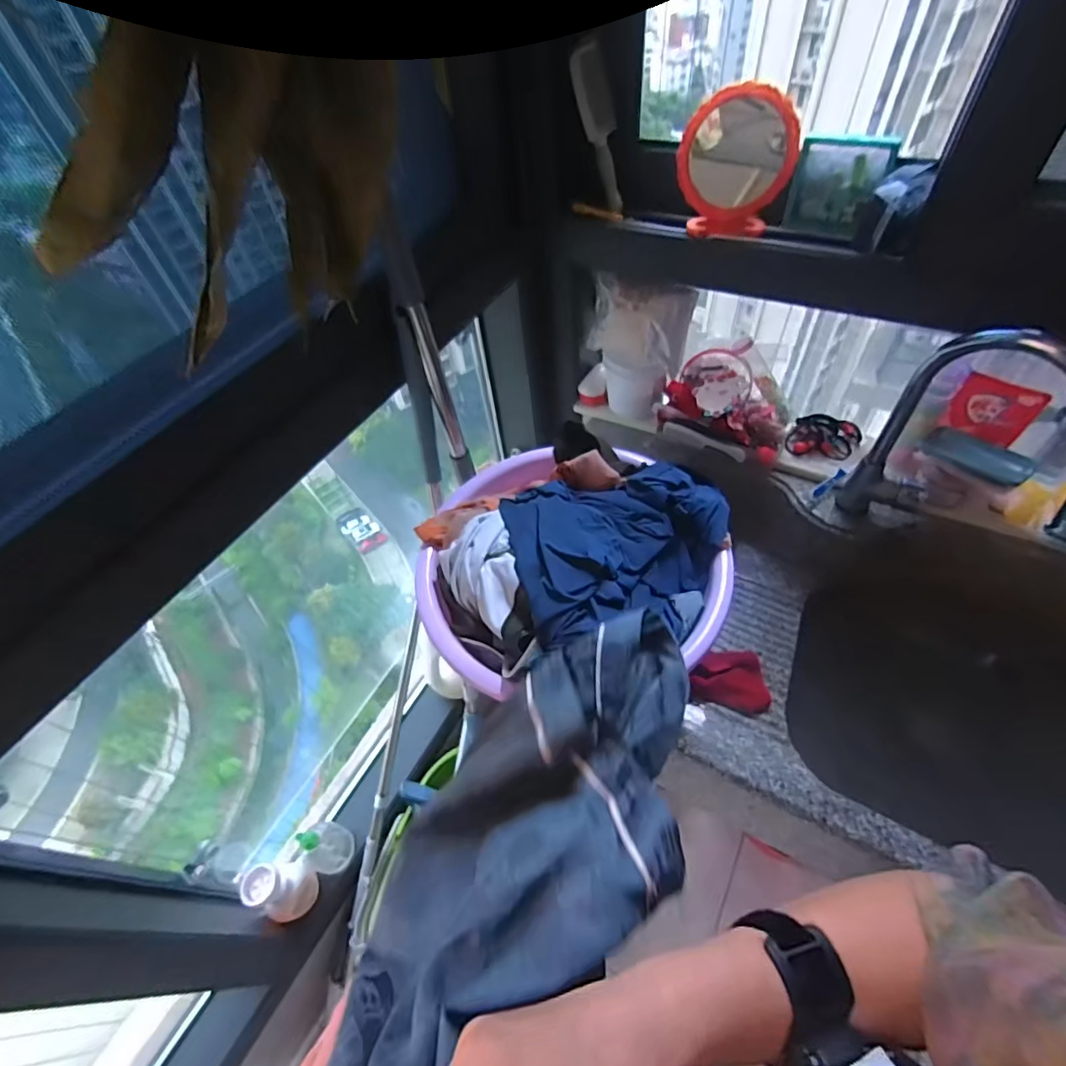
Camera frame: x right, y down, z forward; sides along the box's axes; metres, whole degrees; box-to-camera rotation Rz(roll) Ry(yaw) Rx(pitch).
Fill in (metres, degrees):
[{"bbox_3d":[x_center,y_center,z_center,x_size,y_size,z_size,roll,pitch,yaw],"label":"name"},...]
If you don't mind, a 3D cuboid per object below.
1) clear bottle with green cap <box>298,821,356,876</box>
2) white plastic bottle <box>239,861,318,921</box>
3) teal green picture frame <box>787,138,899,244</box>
[{"bbox_3d":[-0.413,0.614,1.041,0.071,0.149,0.089,-2,52,4],"label":"clear bottle with green cap"},{"bbox_3d":[-0.465,0.654,0.969,0.090,0.137,0.085,-3,51,4],"label":"white plastic bottle"},{"bbox_3d":[0.399,-0.452,0.695,0.108,0.105,0.033,24,58,22],"label":"teal green picture frame"}]

